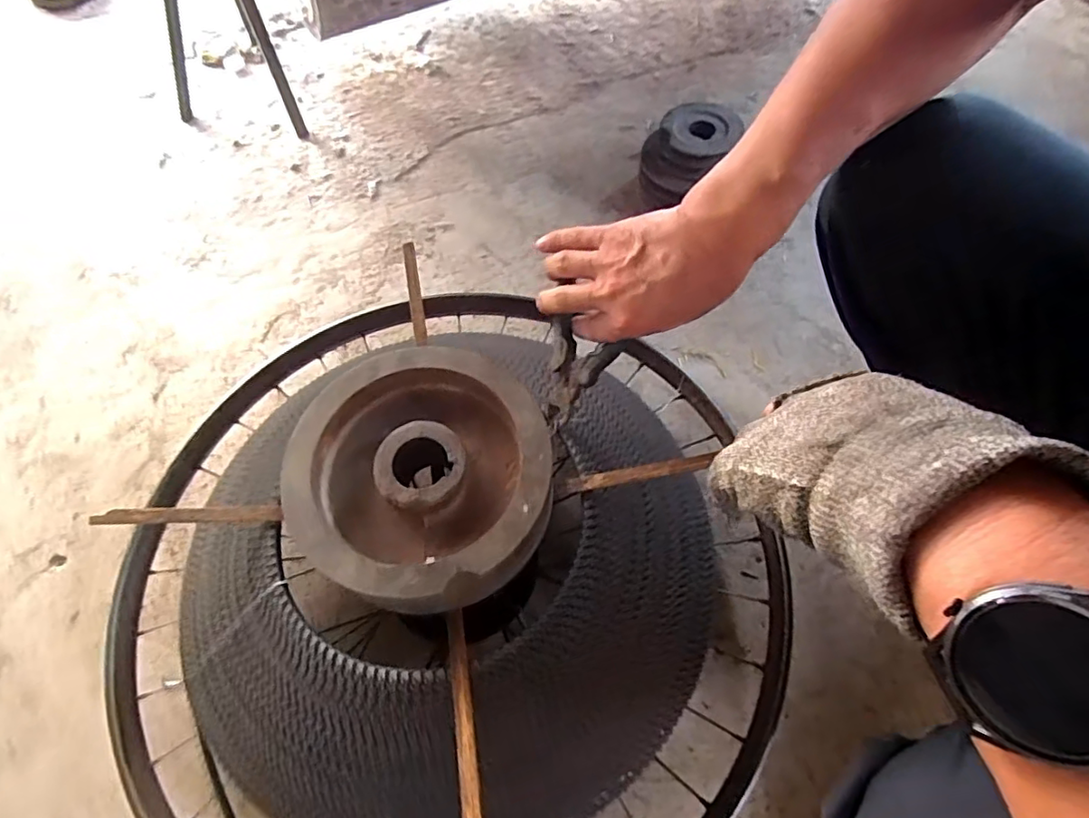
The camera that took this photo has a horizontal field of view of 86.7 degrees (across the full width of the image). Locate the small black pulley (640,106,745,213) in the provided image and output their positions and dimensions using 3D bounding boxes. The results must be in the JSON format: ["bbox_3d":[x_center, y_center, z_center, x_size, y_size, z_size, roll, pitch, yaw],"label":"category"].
[{"bbox_3d":[0.209,-0.361,0.841,0.131,0.105,0.102,-26,64,-12],"label":"small black pulley"}]

